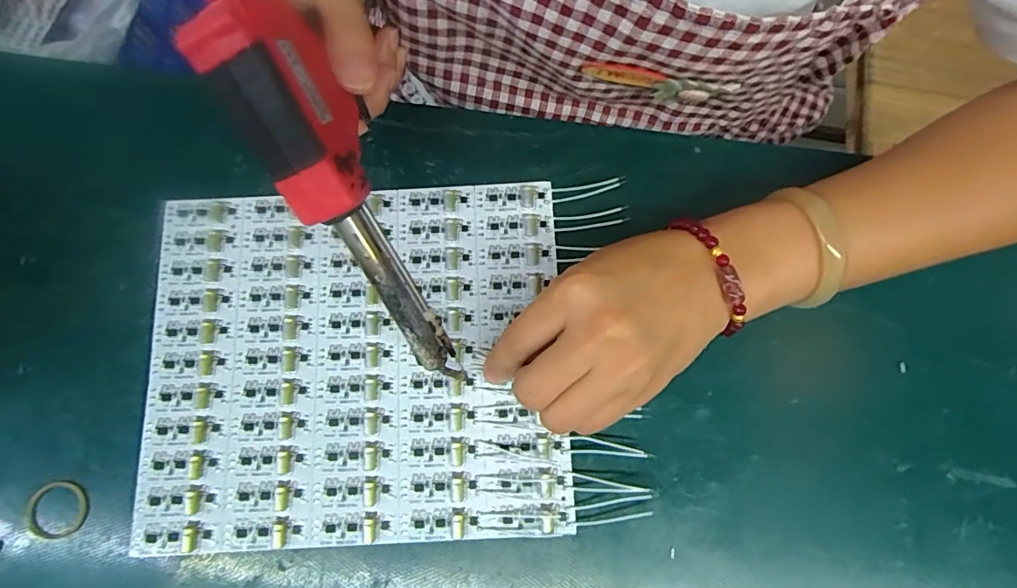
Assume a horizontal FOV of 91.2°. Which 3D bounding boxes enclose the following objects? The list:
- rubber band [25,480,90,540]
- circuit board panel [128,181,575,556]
[{"bbox_3d":[-0.240,0.114,0.263,0.031,0.004,0.028,-6,78,-1],"label":"rubber band"},{"bbox_3d":[-0.087,0.035,0.280,0.230,0.006,0.194,-3,78,0],"label":"circuit board panel"}]

